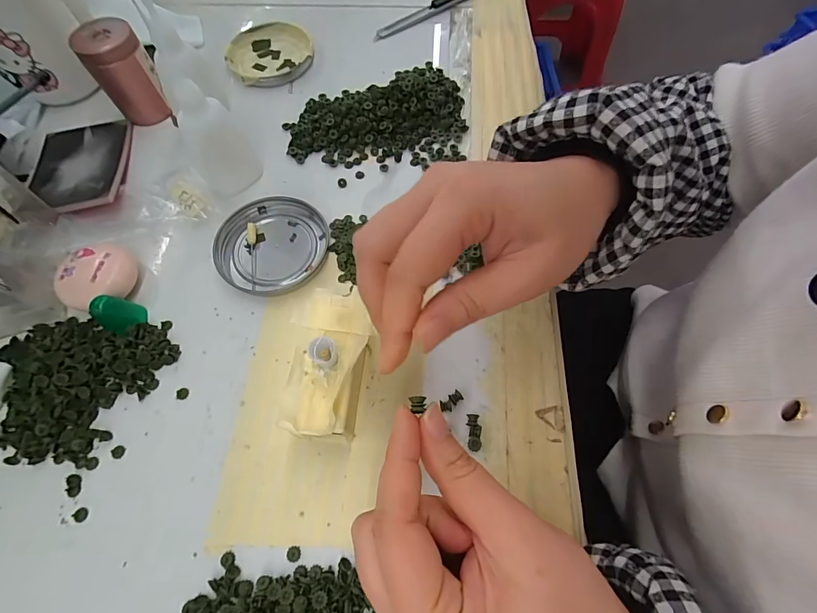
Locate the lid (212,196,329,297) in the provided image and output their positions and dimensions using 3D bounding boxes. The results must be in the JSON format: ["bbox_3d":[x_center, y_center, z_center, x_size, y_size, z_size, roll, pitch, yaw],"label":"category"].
[{"bbox_3d":[-0.098,-0.045,0.287,0.080,0.008,0.072,-37,70,-15],"label":"lid"}]

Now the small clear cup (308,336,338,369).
[{"bbox_3d":[-0.046,0.025,0.213,0.012,0.019,0.012,0,65,0],"label":"small clear cup"}]

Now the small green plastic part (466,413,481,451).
[{"bbox_3d":[0.038,0.073,0.232,0.008,0.006,0.021,-2,65,-1],"label":"small green plastic part"}]

